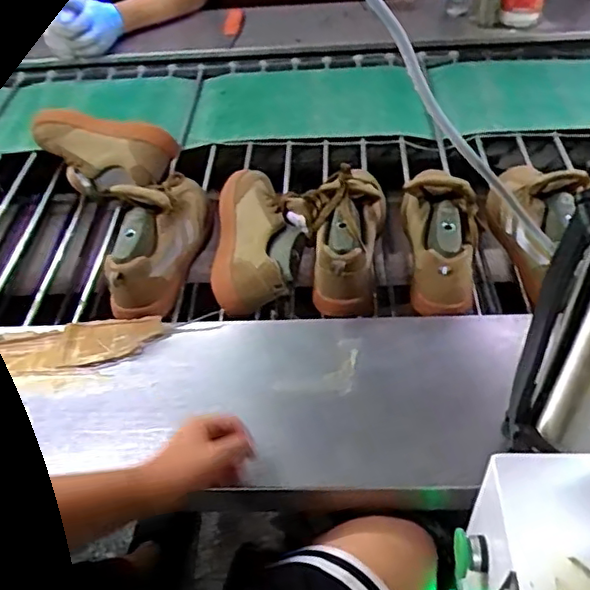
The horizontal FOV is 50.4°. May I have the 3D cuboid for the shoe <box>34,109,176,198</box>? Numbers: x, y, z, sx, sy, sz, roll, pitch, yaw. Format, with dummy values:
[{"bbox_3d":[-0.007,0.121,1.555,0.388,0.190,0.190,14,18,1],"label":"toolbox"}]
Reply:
[{"bbox_3d":[-0.381,-0.267,1.181,0.305,0.087,0.131,14,50,18],"label":"shoe"}]

